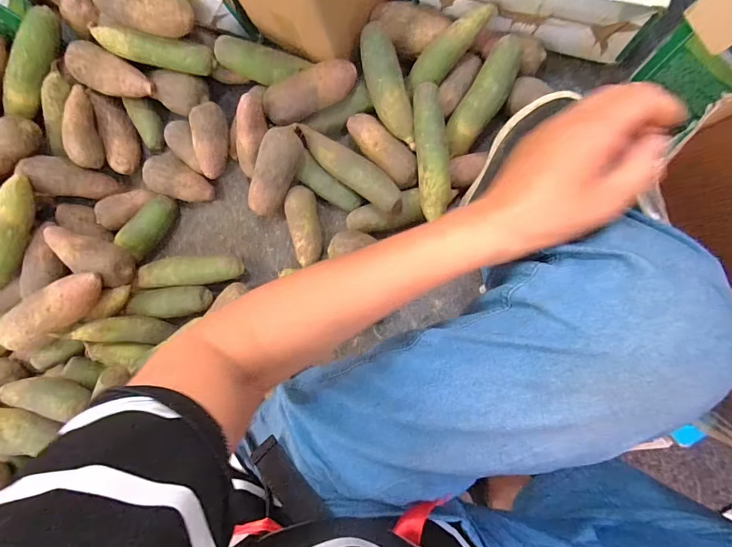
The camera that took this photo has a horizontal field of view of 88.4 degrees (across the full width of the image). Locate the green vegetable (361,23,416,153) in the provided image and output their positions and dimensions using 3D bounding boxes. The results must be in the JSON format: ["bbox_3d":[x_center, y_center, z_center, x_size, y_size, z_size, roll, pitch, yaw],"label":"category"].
[{"bbox_3d":[0.035,-0.294,0.600,0.061,0.045,0.193,-18,101,7],"label":"green vegetable"}]

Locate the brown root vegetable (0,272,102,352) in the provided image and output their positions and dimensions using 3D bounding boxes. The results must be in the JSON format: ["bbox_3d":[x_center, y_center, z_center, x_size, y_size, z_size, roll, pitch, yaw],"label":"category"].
[{"bbox_3d":[-0.511,0.063,0.625,0.167,0.083,0.069,-30,86,6],"label":"brown root vegetable"}]

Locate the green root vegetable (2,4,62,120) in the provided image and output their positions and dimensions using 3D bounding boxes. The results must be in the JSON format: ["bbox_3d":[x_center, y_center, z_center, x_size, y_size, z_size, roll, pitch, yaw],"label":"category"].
[{"bbox_3d":[-0.583,-0.367,0.654,0.040,0.040,0.193,21,92,8],"label":"green root vegetable"}]

